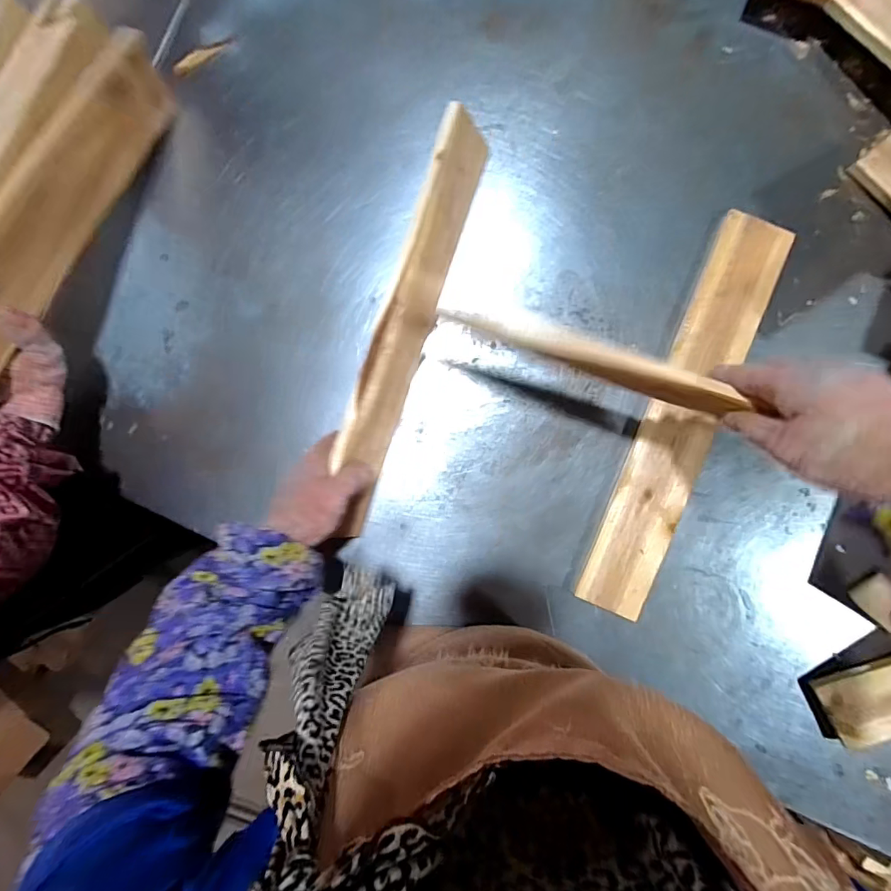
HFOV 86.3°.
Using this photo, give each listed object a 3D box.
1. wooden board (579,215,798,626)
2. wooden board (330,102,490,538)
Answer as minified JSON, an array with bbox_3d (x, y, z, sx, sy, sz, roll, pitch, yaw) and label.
[{"bbox_3d":[0.279,-0.032,0.560,0.082,0.020,0.480,21,90,1],"label":"wooden board"},{"bbox_3d":[-0.045,-0.122,0.534,0.013,0.087,0.464,20,93,29],"label":"wooden board"}]

